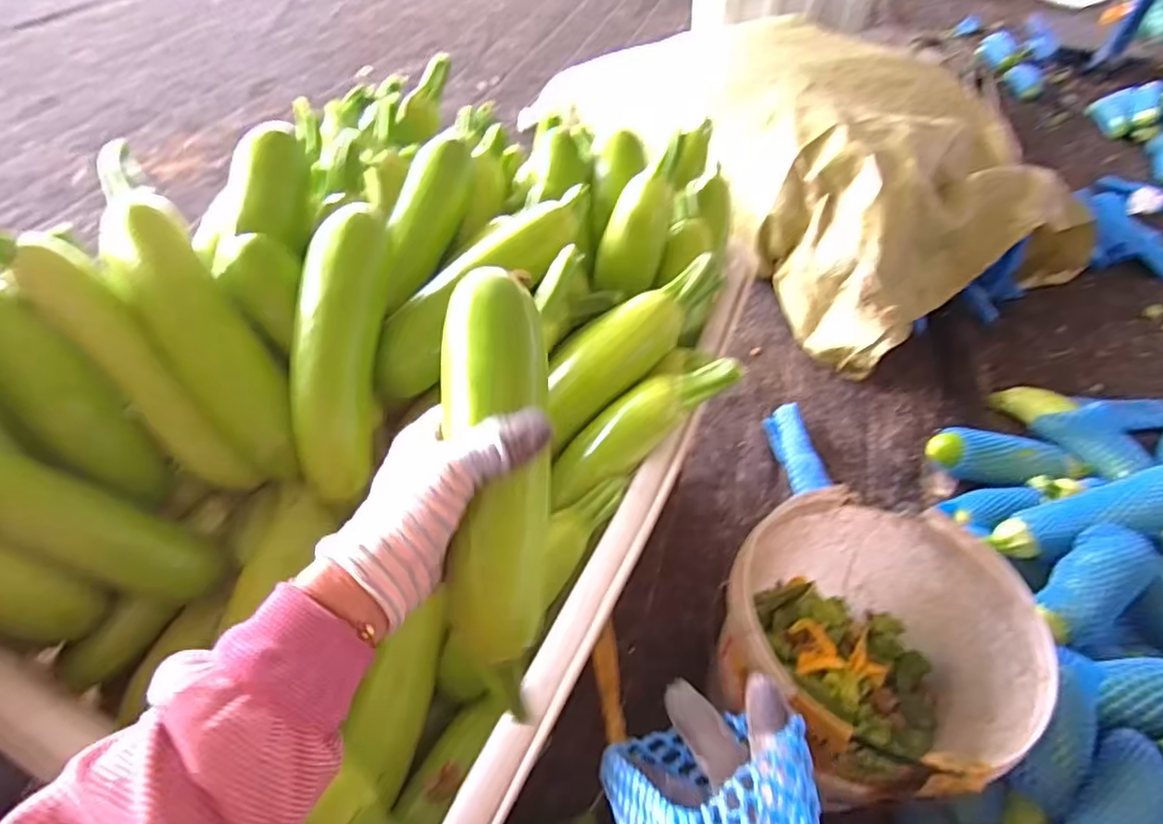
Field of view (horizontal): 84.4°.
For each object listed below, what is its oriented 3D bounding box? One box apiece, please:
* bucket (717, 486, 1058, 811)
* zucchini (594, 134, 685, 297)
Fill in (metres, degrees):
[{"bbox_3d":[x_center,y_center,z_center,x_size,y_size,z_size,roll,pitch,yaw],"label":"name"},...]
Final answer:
[{"bbox_3d":[0.265,0.229,0.618,0.251,0.178,0.248,22,50,14],"label":"bucket"},{"bbox_3d":[0.057,-0.180,0.591,0.050,0.148,0.046,29,19,22],"label":"zucchini"}]

